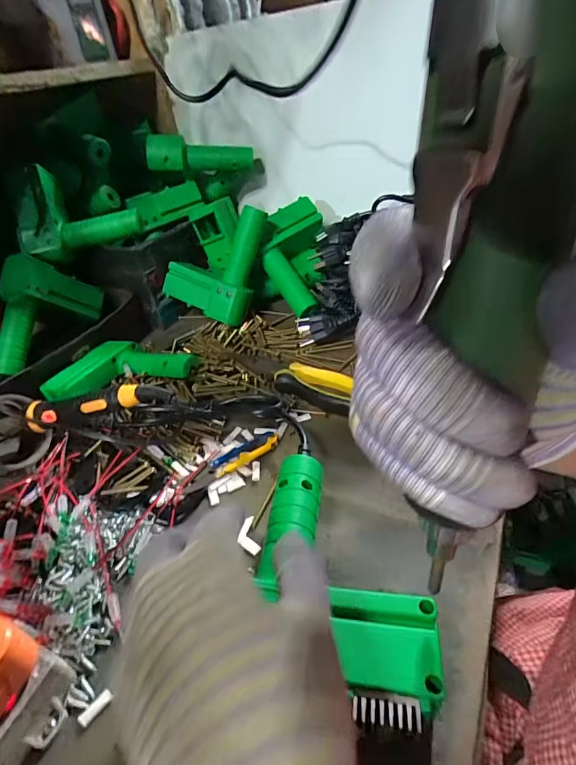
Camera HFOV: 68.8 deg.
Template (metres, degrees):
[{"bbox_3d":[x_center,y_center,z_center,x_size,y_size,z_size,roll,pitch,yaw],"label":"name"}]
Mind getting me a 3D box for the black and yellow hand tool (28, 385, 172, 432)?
[{"bbox_3d":[-0.142,0.017,0.318,0.129,0.022,0.020,-11,35,19],"label":"black and yellow hand tool"}]

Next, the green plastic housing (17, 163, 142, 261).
[{"bbox_3d":[-0.273,-0.221,0.544,0.153,0.093,0.049,-10,37,-4],"label":"green plastic housing"}]

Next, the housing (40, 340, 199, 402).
[{"bbox_3d":[-0.190,-0.023,0.491,0.163,0.031,0.088,-10,37,-4],"label":"housing"}]

